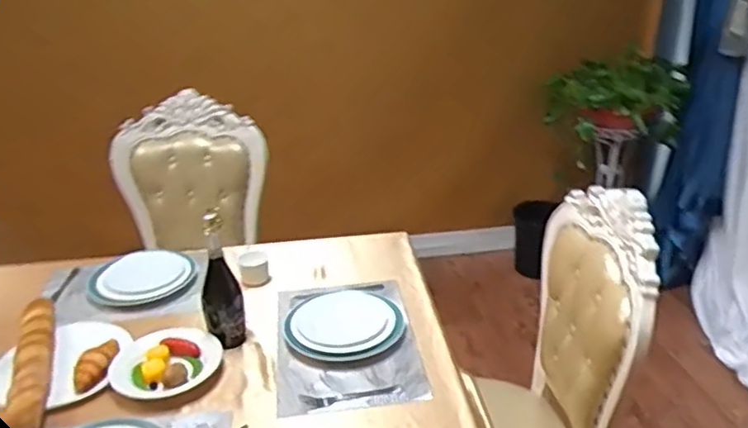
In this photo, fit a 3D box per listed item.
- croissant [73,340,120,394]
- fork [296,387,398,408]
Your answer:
[{"bbox_3d":[-0.574,0.311,1.345,0.057,0.044,0.136,1,25,8],"label":"croissant"},{"bbox_3d":[-0.047,0.365,1.298,0.196,0.014,0.030,-5,25,-4],"label":"fork"}]

